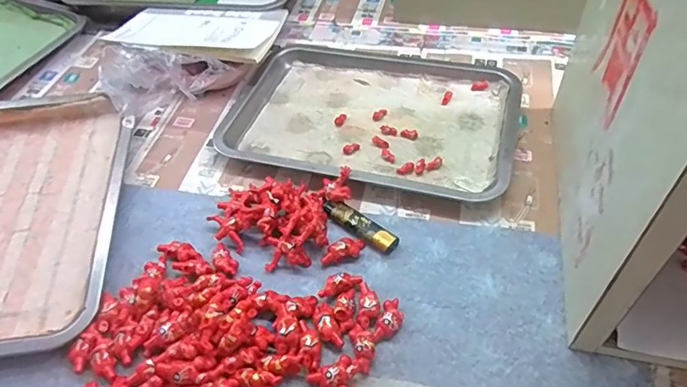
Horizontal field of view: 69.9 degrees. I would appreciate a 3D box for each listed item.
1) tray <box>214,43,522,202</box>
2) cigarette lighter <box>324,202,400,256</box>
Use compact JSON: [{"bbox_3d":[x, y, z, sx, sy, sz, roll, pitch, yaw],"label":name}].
[{"bbox_3d":[0.036,-0.098,0.566,0.308,0.022,0.230,11,53,14],"label":"tray"},{"bbox_3d":[0.016,0.029,0.461,0.076,0.012,0.024,36,62,29],"label":"cigarette lighter"}]

